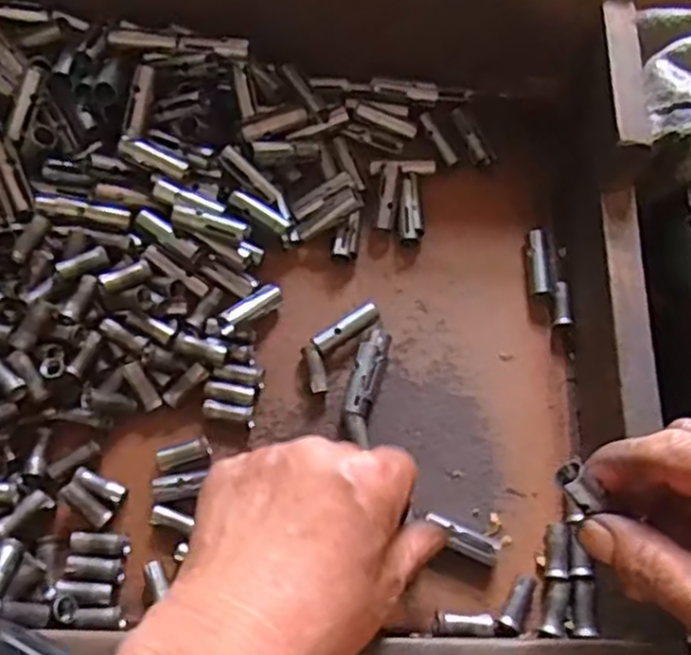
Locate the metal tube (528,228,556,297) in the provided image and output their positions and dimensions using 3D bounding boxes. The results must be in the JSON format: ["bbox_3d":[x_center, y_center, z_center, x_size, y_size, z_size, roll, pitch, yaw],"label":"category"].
[{"bbox_3d":[0.106,-0.035,0.401,0.014,0.011,0.036,1,67,1],"label":"metal tube"}]

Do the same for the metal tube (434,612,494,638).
[{"bbox_3d":[0.053,0.133,0.334,0.026,0.010,0.009,2,67,1],"label":"metal tube"}]

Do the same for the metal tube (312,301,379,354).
[{"bbox_3d":[0.000,0.001,0.381,0.037,0.007,0.010,-34,71,-13],"label":"metal tube"}]

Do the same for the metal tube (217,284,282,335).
[{"bbox_3d":[-0.047,-0.010,0.378,0.011,0.011,0.043,42,49,16],"label":"metal tube"}]

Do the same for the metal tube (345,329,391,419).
[{"bbox_3d":[0.011,0.022,0.373,0.014,0.009,0.045,14,68,6],"label":"metal tube"}]

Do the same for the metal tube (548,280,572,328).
[{"bbox_3d":[0.114,-0.013,0.395,0.010,0.008,0.026,0,67,0],"label":"metal tube"}]

